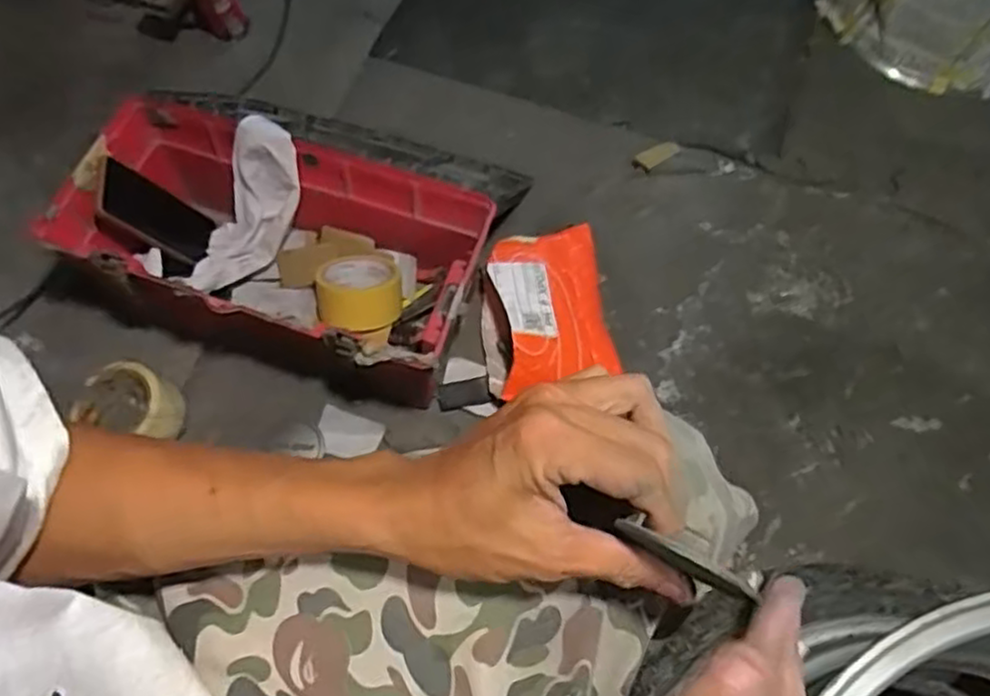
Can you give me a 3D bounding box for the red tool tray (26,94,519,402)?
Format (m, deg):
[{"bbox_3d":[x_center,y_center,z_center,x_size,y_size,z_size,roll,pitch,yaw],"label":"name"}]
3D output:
[{"bbox_3d":[-0.234,-0.104,0.814,0.438,0.187,0.234,19,65,7],"label":"red tool tray"}]

